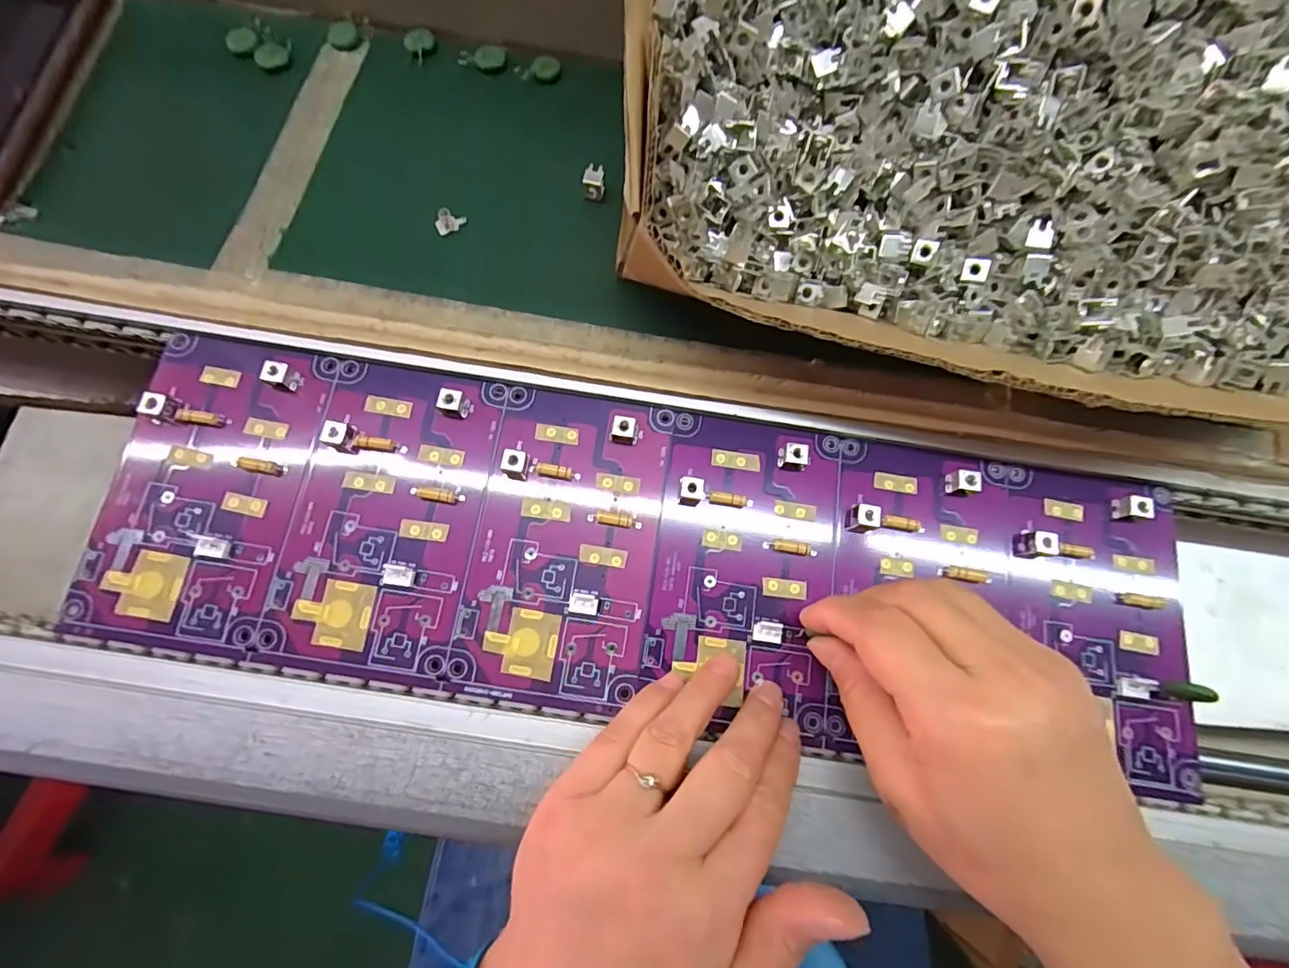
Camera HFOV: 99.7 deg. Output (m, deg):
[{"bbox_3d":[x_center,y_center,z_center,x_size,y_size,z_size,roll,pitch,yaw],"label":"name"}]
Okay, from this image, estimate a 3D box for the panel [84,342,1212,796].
[{"bbox_3d":[0.005,0.032,0.252,0.490,0.011,0.145,9,76,0],"label":"panel"}]

